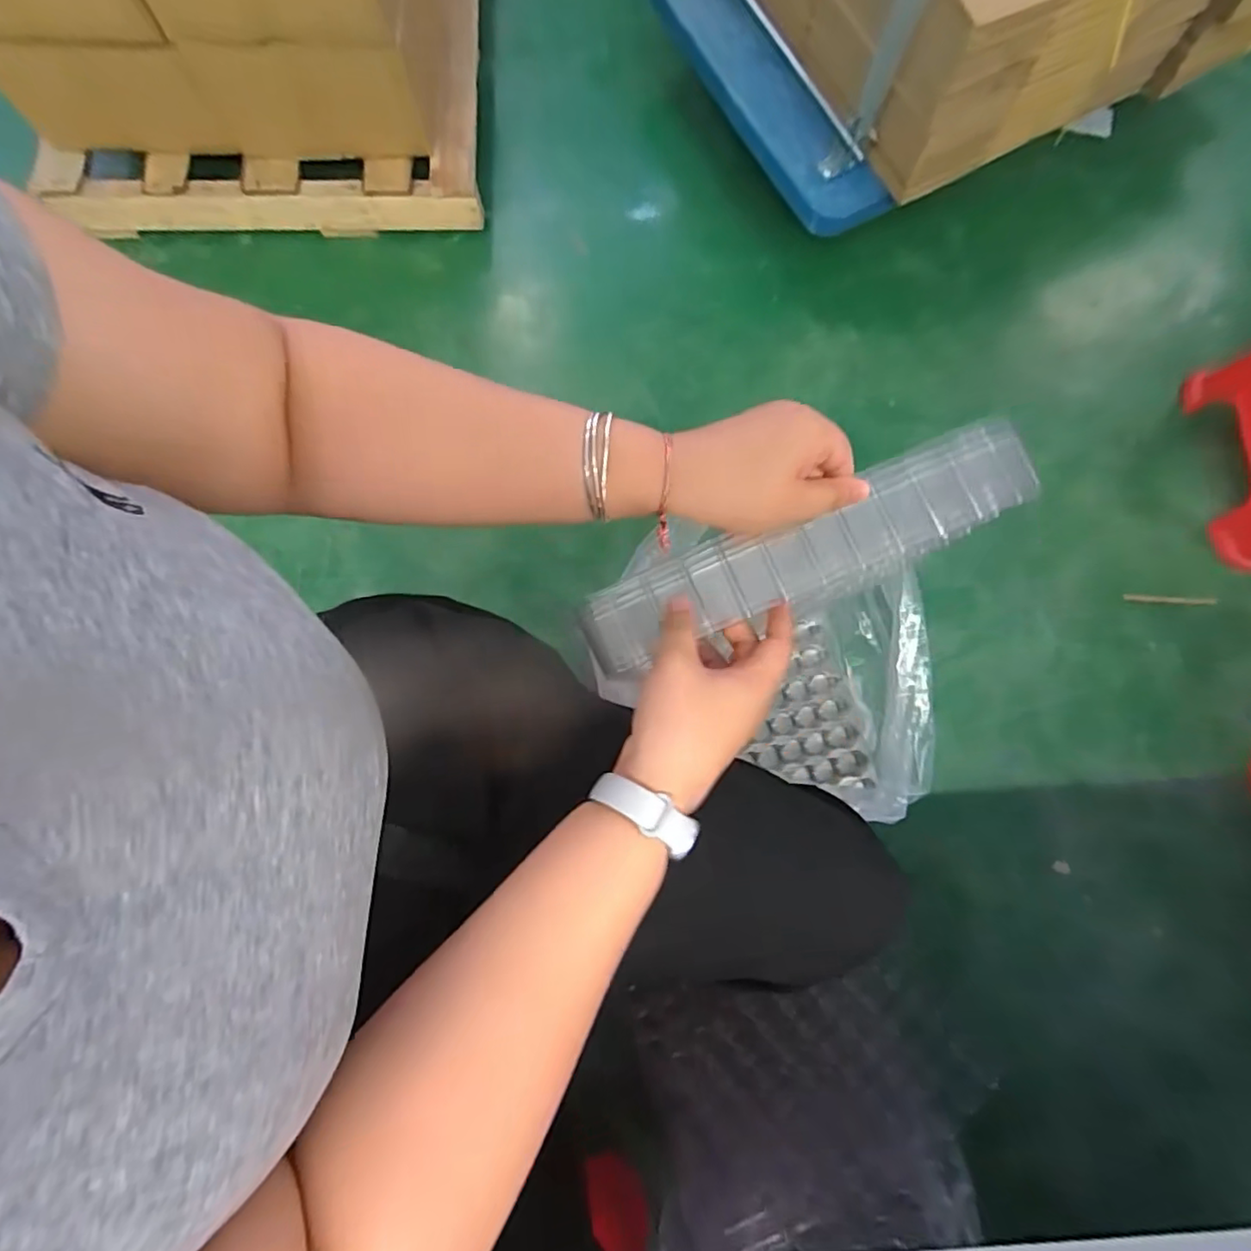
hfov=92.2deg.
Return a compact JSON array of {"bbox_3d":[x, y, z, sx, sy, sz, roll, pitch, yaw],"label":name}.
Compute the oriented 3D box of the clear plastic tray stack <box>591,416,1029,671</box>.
[{"bbox_3d":[0.106,-0.043,0.386,0.282,0.066,0.056,-21,80,1],"label":"clear plastic tray stack"}]

